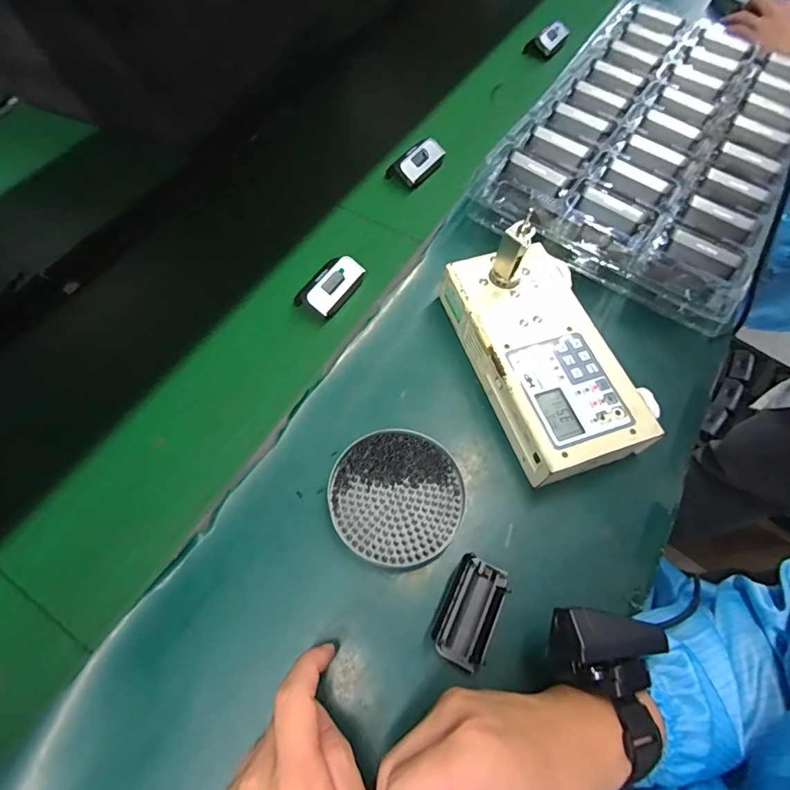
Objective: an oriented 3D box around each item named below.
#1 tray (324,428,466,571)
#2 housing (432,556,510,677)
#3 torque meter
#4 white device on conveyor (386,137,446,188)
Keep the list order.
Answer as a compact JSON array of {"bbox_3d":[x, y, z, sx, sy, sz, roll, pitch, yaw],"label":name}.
[{"bbox_3d":[0.001,0.085,0.392,0.112,0.013,0.109,0,62,0],"label":"tray"},{"bbox_3d":[0.059,0.165,0.354,0.044,0.012,0.077,25,64,12],"label":"housing"},{"bbox_3d":[0.143,-0.049,0.417,0.119,0.101,0.228,-17,63,-9],"label":"torque meter"},{"bbox_3d":[0.030,-0.297,0.593,0.035,0.029,0.086,36,67,17],"label":"white device on conveyor"}]

